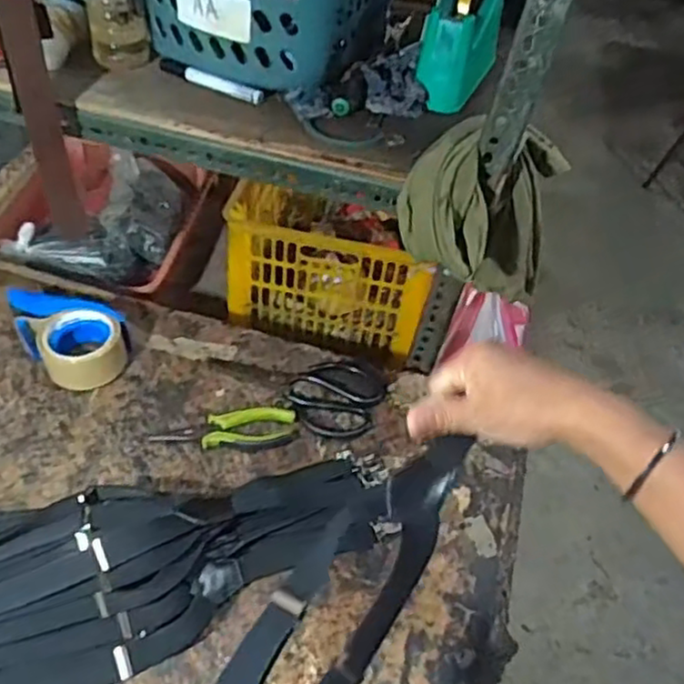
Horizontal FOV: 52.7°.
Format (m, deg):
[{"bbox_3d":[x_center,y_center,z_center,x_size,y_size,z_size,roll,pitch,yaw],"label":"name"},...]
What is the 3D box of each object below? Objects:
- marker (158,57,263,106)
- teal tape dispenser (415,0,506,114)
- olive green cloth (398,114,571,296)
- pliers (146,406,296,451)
[{"bbox_3d":[-0.154,-0.302,0.794,0.139,0.020,0.014,24,48,14],"label":"marker"},{"bbox_3d":[0.139,-0.351,0.794,0.086,0.111,0.148,15,46,6],"label":"teal tape dispenser"},{"bbox_3d":[0.155,-0.133,0.737,0.180,0.174,0.104,-26,55,-29],"label":"olive green cloth"},{"bbox_3d":[-0.133,0.105,0.796,0.161,0.019,0.058,-4,48,-11],"label":"pliers"}]

